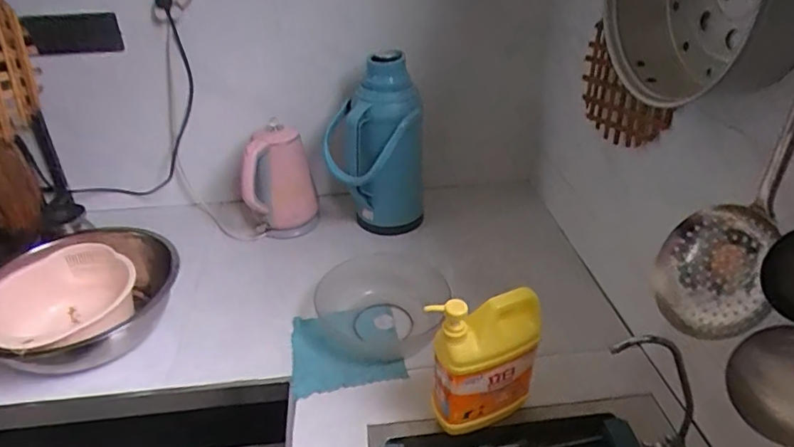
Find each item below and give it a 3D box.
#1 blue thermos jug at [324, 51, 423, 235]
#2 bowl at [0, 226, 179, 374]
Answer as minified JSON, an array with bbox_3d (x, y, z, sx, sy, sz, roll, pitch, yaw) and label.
[{"bbox_3d":[-0.049,-0.159,1.183,0.210,0.371,0.173,-4,33,-5],"label":"blue thermos jug"},{"bbox_3d":[-0.569,0.130,0.975,0.318,0.134,0.318,-1,33,0],"label":"bowl"}]

